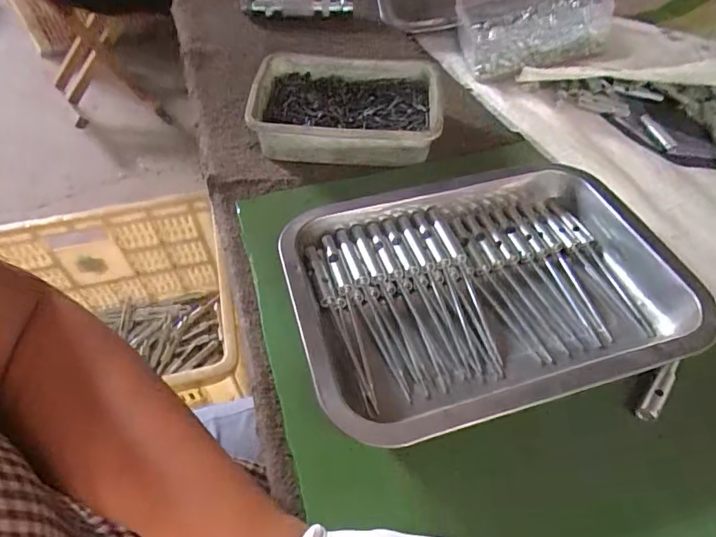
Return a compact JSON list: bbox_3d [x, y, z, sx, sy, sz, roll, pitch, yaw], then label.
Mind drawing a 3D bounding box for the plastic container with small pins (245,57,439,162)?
[{"bbox_3d":[-0.012,-0.160,0.480,0.184,0.042,0.131,3,52,4],"label":"plastic container with small pins"}]

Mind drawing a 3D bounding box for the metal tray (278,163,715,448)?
[{"bbox_3d":[0.088,0.010,0.340,0.262,0.042,0.189,-15,53,-9],"label":"metal tray"}]

